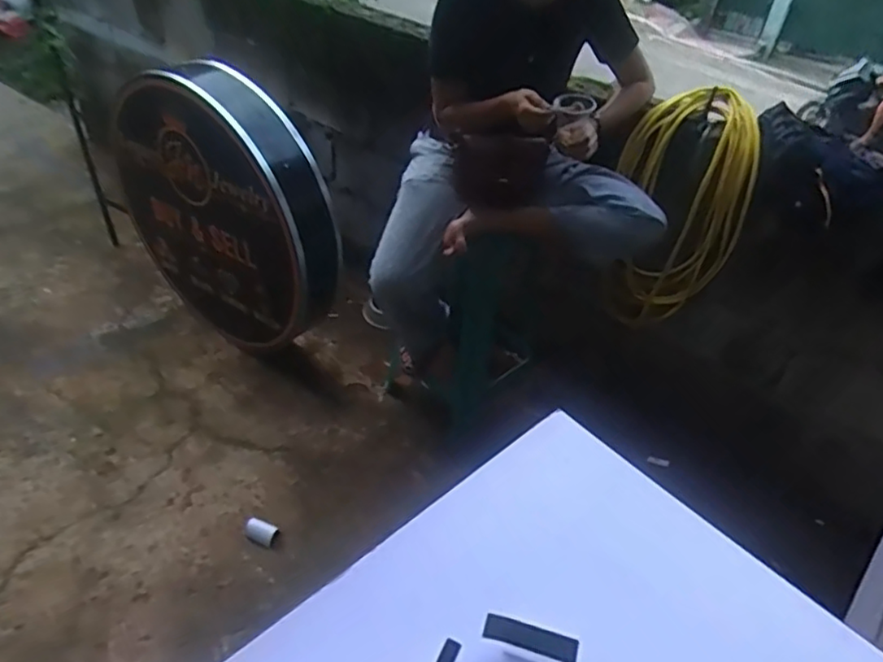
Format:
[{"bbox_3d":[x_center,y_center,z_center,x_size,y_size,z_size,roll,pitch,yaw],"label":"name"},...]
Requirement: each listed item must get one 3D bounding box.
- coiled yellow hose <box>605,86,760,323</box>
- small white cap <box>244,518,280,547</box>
[{"bbox_3d":[0.615,-0.315,1.704,0.308,0.592,0.173,15,42,10],"label":"coiled yellow hose"},{"bbox_3d":[-0.461,0.510,1.624,0.084,0.038,0.056,15,42,11],"label":"small white cap"}]

